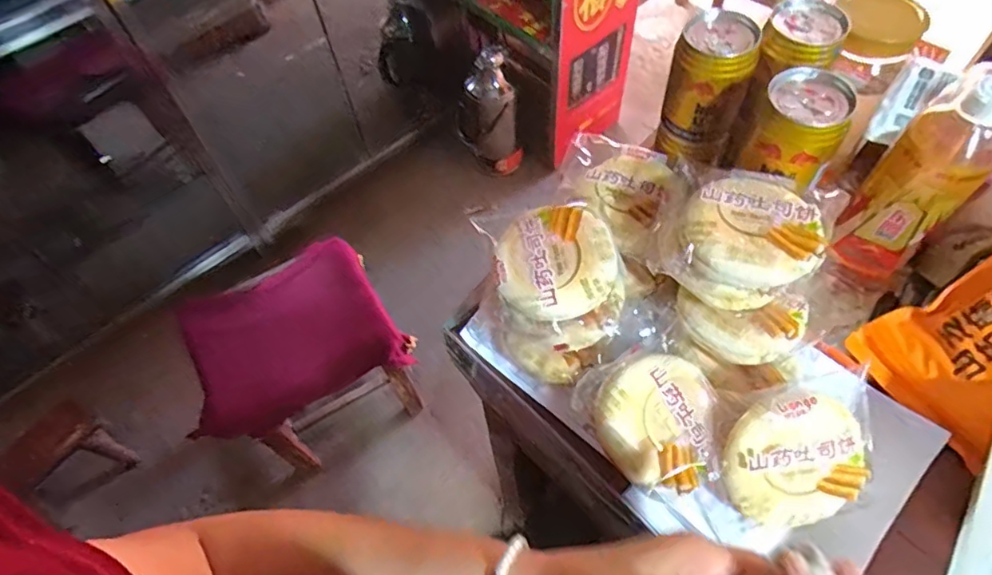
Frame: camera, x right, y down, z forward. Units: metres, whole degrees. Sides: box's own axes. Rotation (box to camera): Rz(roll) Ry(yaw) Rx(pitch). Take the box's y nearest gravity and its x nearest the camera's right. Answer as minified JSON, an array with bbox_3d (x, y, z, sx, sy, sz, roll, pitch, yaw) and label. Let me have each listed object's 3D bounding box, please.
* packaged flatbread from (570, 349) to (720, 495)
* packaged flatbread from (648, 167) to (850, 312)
[{"bbox_3d":[0.117,0.094,0.415,0.088,0.026,0.100,-33,85,-7],"label":"packaged flatbread"},{"bbox_3d":[0.182,-0.041,0.426,0.104,0.054,0.105,-1,59,2],"label":"packaged flatbread"}]

